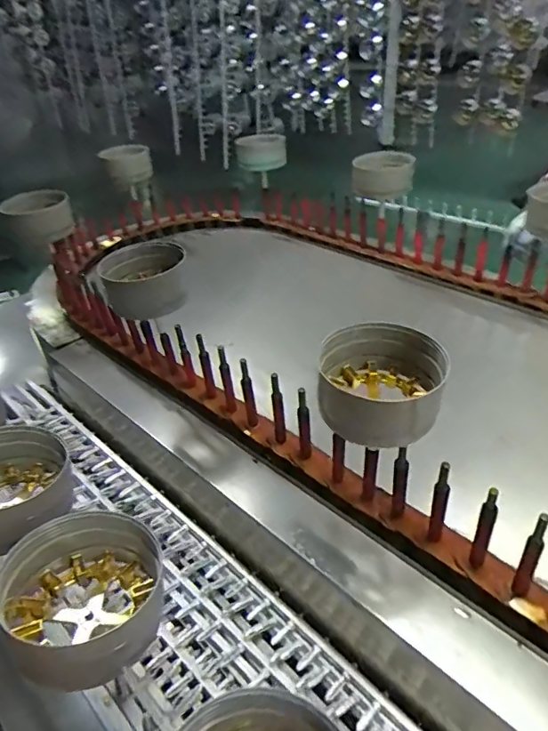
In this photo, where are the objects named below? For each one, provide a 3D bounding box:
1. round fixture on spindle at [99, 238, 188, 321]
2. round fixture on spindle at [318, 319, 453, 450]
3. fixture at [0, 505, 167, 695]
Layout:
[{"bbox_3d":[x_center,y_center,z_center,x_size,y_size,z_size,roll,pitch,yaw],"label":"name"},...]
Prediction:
[{"bbox_3d":[-0.210,-0.139,0.820,0.129,0.070,0.167,-6,38,-5],"label":"round fixture on spindle"},{"bbox_3d":[0.121,0.008,0.581,0.131,0.082,0.161,4,38,9],"label":"round fixture on spindle"},{"bbox_3d":[-0.167,0.209,0.457,0.126,0.074,0.139,-28,44,-29],"label":"fixture"}]

